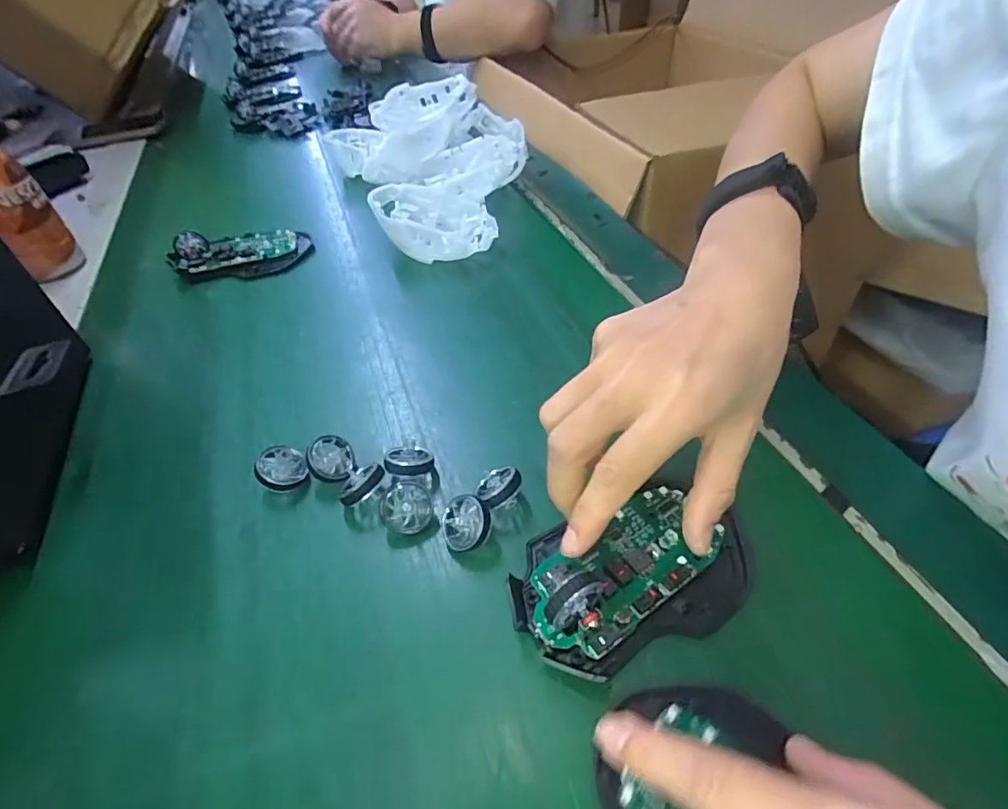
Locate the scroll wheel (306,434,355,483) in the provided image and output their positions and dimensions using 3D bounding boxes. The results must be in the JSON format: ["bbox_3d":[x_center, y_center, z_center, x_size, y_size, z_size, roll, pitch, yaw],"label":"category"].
[{"bbox_3d":[-0.095,0.030,0.286,0.025,0.005,0.026,15,58,-25],"label":"scroll wheel"}]

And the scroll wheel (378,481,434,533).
[{"bbox_3d":[-0.049,0.053,0.264,0.025,0.010,0.025,-4,63,-10],"label":"scroll wheel"}]

